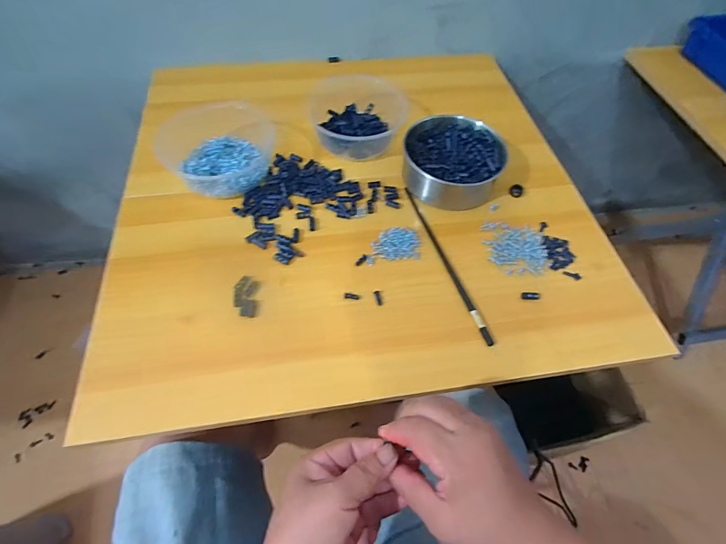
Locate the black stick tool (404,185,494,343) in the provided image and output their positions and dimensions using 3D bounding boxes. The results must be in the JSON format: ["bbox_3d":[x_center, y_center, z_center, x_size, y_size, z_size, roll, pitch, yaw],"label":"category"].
[{"bbox_3d":[0.095,-0.017,0.452,0.010,0.004,0.224,-14,59,-13],"label":"black stick tool"}]

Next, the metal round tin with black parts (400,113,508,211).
[{"bbox_3d":[0.118,-0.144,0.503,0.131,0.053,0.114,20,57,9],"label":"metal round tin with black parts"}]

